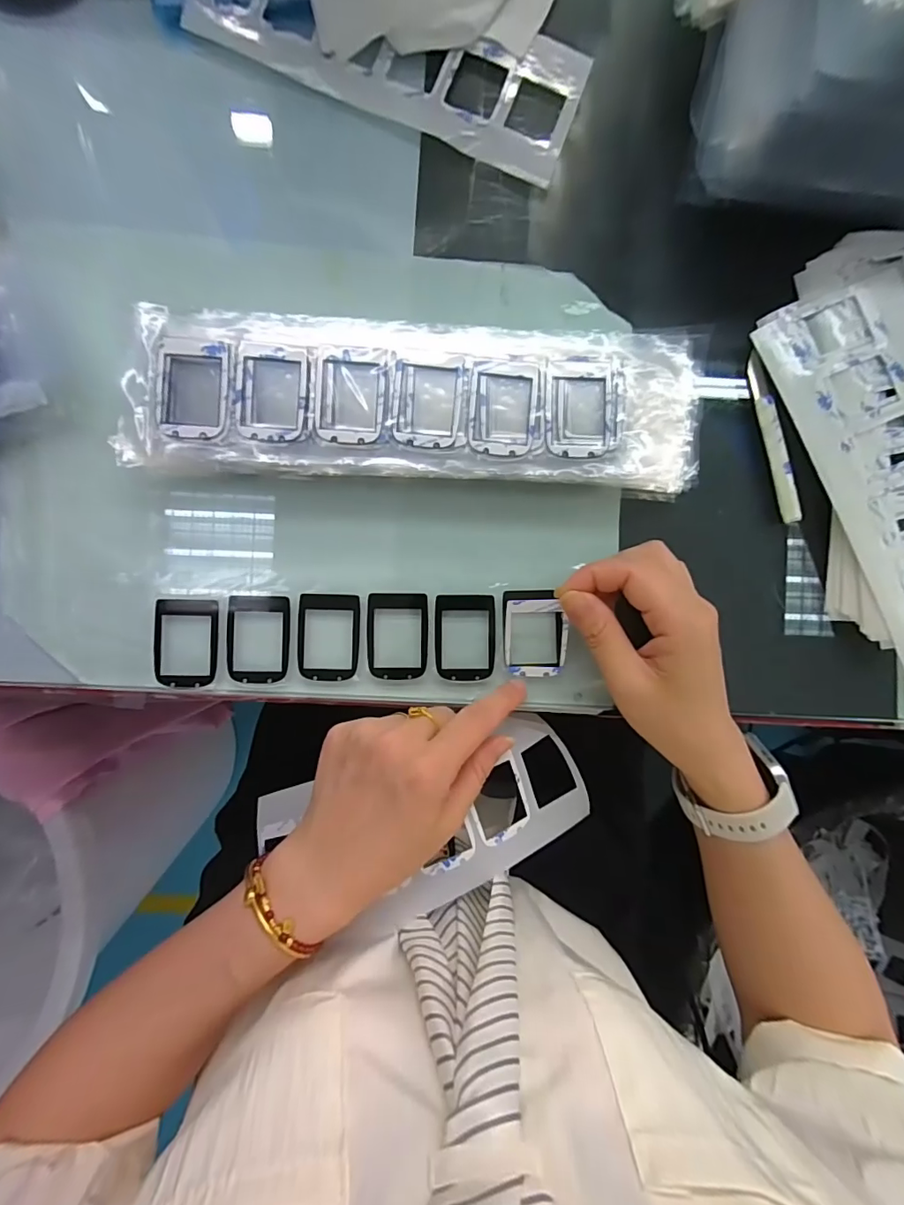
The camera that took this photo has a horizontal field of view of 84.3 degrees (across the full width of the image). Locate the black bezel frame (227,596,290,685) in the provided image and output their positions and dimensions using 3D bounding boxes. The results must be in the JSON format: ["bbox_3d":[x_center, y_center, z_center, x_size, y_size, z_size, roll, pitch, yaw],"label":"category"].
[{"bbox_3d":[-0.114,0.022,0.292,0.036,0.004,0.051,2,89,-2],"label":"black bezel frame"}]

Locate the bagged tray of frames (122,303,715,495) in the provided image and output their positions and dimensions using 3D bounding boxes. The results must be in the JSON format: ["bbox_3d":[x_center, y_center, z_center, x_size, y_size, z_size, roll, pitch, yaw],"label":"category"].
[{"bbox_3d":[-0.012,-0.110,0.280,0.302,0.034,0.085,2,89,-2],"label":"bagged tray of frames"}]

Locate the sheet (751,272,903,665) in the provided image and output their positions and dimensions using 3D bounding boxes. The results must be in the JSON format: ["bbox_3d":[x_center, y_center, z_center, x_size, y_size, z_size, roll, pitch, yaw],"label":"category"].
[{"bbox_3d":[0.267,-0.076,0.299,0.089,0.012,0.233,-22,90,-3],"label":"sheet"}]

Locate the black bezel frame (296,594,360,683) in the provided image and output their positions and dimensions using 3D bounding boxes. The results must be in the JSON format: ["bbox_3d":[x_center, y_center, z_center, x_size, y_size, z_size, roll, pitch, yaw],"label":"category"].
[{"bbox_3d":[-0.073,0.021,0.294,0.036,0.004,0.051,1,89,-2],"label":"black bezel frame"}]

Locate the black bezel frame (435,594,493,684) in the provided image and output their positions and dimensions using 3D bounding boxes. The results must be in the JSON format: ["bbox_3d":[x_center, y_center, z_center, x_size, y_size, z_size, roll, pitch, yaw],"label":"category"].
[{"bbox_3d":[0.008,0.022,0.299,0.036,0.004,0.052,0,89,-3],"label":"black bezel frame"}]

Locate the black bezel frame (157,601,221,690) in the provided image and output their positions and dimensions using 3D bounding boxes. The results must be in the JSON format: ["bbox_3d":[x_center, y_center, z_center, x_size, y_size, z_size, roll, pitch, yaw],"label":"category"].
[{"bbox_3d":[-0.154,0.024,0.291,0.036,0.004,0.051,0,89,-3],"label":"black bezel frame"}]

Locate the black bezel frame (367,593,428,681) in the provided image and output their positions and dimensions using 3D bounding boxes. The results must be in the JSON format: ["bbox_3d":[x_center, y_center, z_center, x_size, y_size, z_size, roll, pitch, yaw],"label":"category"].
[{"bbox_3d":[-0.032,0.020,0.297,0.036,0.004,0.052,0,89,-3],"label":"black bezel frame"}]

